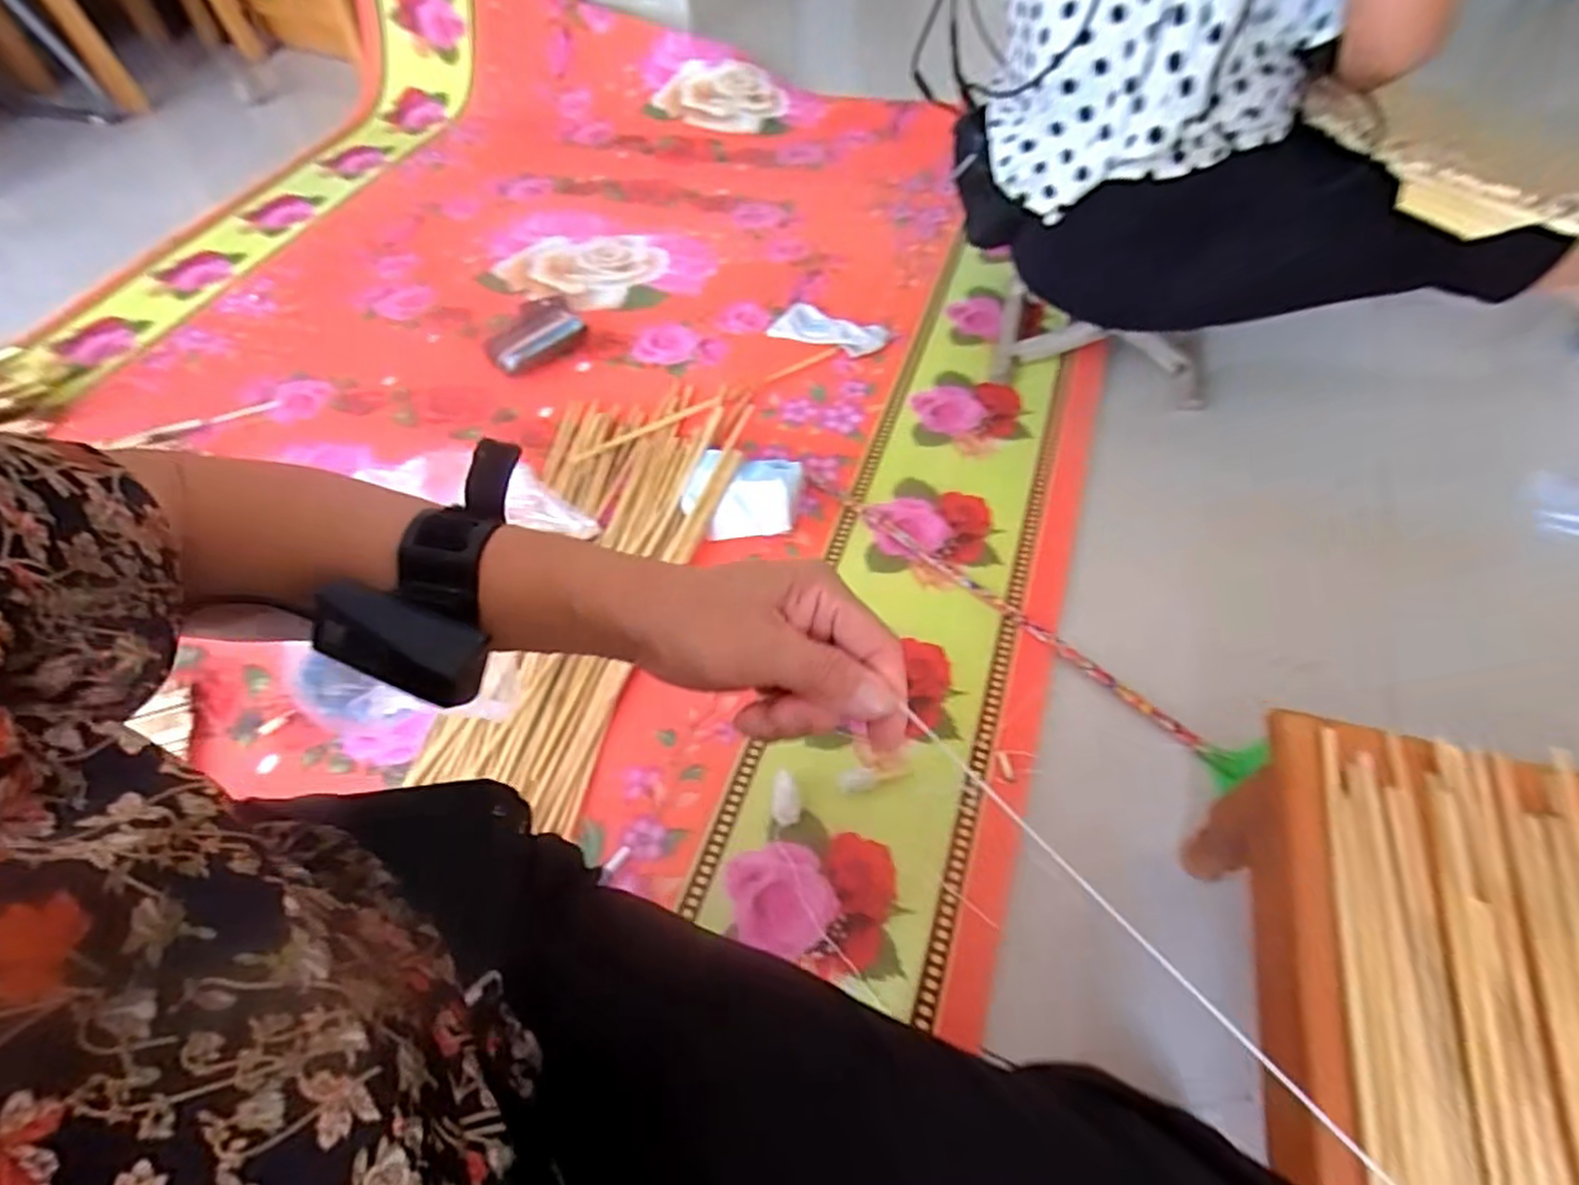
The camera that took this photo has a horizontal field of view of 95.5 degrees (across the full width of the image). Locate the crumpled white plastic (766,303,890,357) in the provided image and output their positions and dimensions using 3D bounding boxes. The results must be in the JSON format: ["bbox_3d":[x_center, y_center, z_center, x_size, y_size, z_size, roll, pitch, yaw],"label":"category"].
[{"bbox_3d":[0.063,-0.424,1.156,0.186,0.023,0.079,13,56,11],"label":"crumpled white plastic"}]

